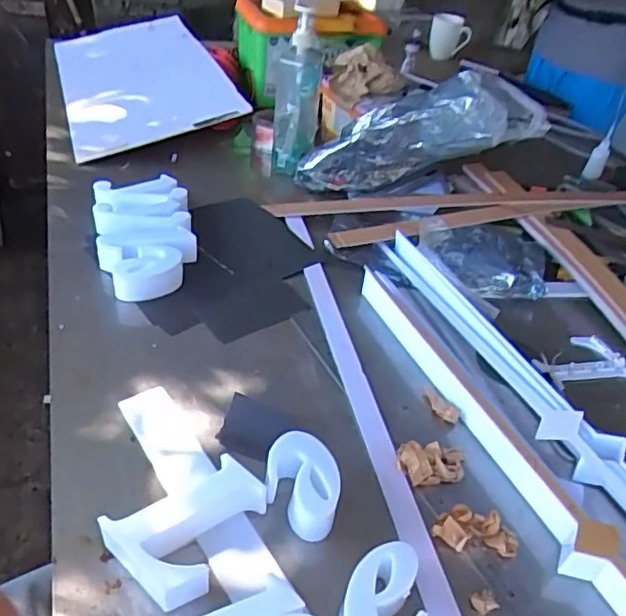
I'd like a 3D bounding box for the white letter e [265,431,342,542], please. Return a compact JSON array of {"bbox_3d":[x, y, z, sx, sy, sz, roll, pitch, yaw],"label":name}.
[{"bbox_3d":[-0.011,0.168,0.571,0.066,0.045,0.094,4,39,-8],"label":"white letter e"}]

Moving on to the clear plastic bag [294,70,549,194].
[{"bbox_3d":[0.169,-0.296,1.009,0.394,0.136,0.134,-12,34,25],"label":"clear plastic bag"}]

